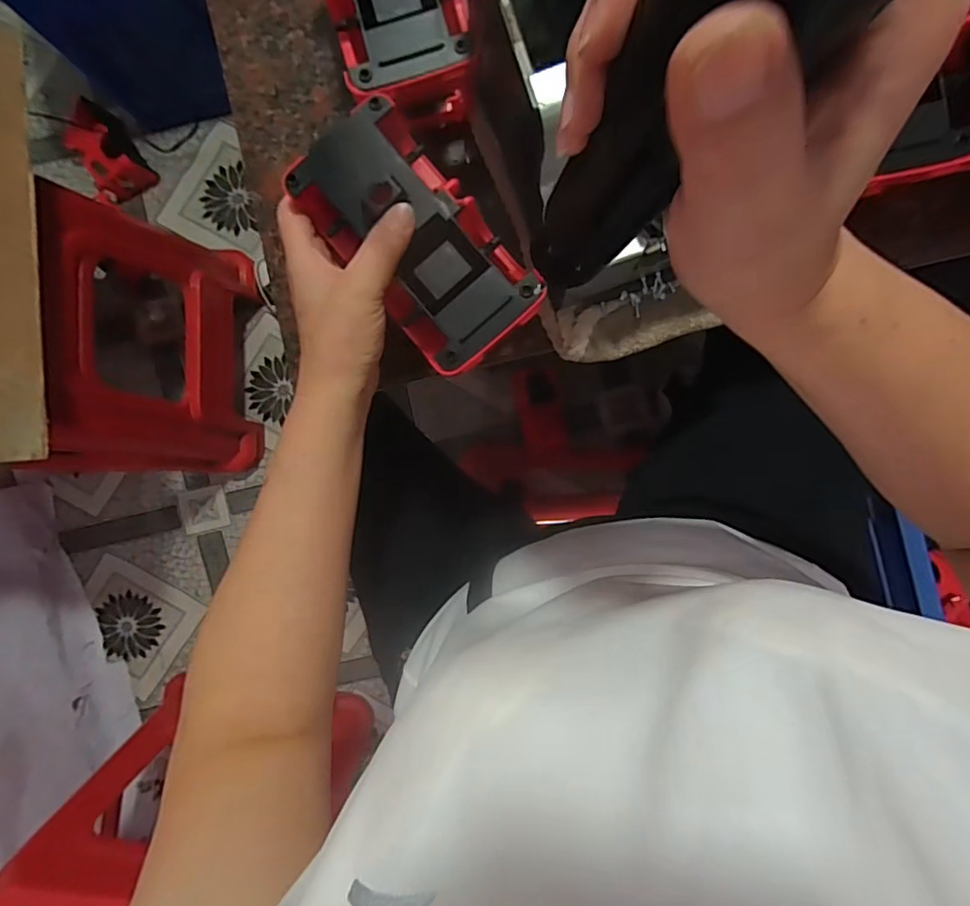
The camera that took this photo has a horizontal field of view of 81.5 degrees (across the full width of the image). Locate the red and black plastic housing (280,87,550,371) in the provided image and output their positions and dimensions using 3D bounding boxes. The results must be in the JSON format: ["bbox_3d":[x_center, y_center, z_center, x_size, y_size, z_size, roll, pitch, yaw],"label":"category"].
[{"bbox_3d":[-0.040,-0.123,0.326,0.076,0.049,0.149,-39,89,3],"label":"red and black plastic housing"}]

